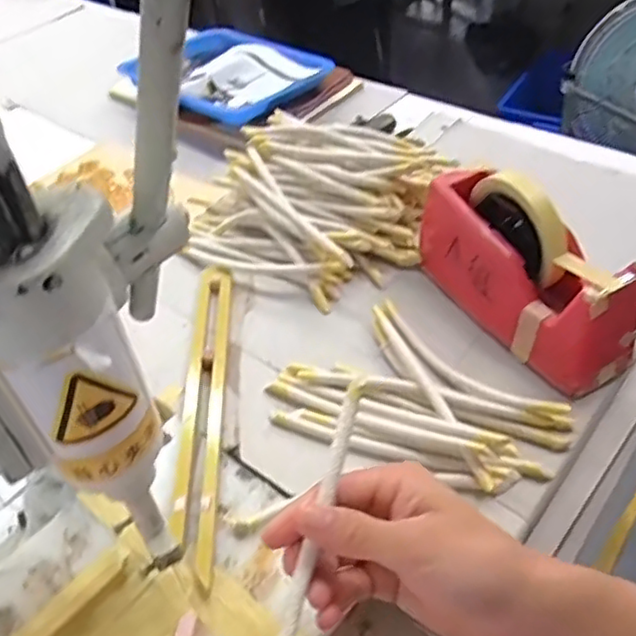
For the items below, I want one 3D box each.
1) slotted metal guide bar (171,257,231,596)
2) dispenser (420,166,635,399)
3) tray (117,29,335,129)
[{"bbox_3d":[-0.093,0.065,0.527,0.034,0.011,0.307,-12,44,7],"label":"slotted metal guide bar"},{"bbox_3d":[0.163,-0.045,0.532,0.061,0.116,0.203,-28,50,-21],"label":"dispenser"},{"bbox_3d":[-0.144,-0.379,1.008,0.271,0.035,0.212,26,53,26],"label":"tray"}]

